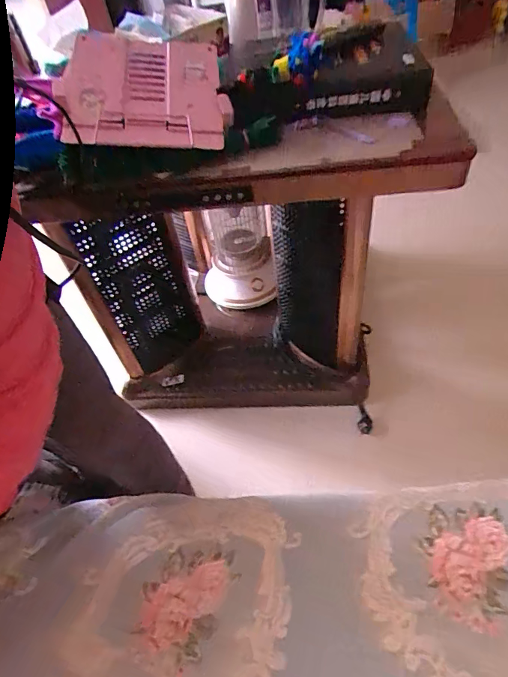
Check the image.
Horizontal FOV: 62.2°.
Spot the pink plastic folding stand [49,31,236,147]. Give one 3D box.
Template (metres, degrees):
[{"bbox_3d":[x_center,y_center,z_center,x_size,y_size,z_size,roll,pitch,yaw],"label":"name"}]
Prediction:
[{"bbox_3d":[-0.166,-0.390,0.636,0.232,0.038,0.303,-6,59,-9],"label":"pink plastic folding stand"}]

